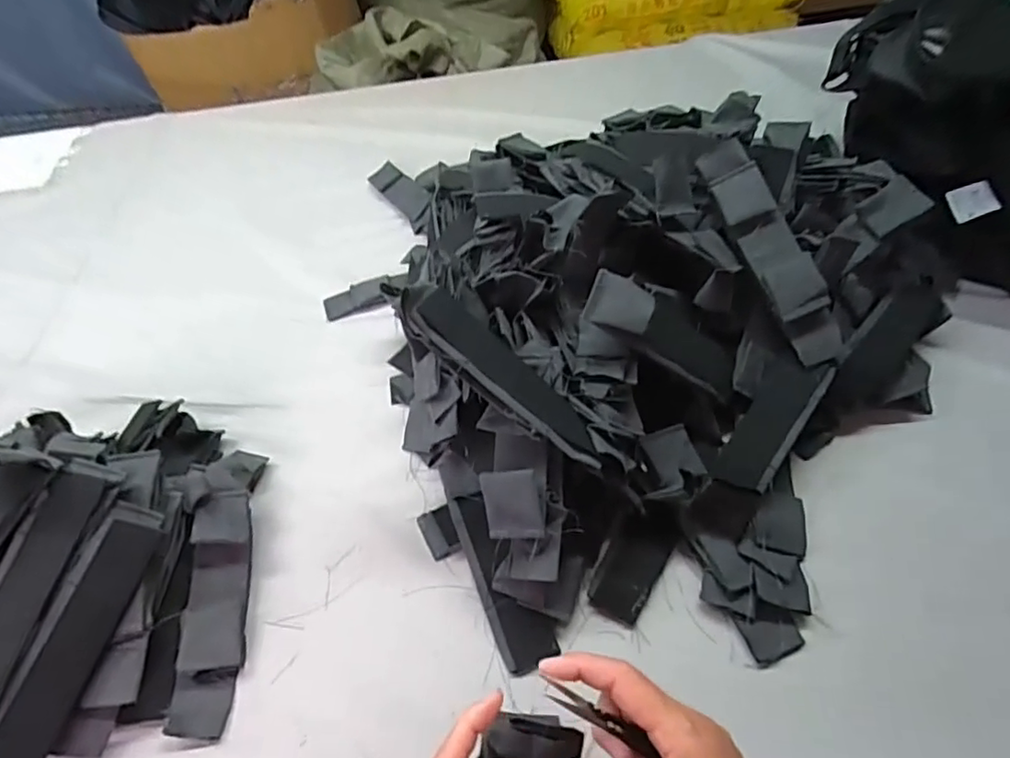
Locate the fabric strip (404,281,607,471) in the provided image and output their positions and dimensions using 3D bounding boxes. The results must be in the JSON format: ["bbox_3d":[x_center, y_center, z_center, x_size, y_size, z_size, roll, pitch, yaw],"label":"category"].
[{"bbox_3d":[0.000,-0.005,0.454,0.183,0.028,0.056,42,60,-3],"label":"fabric strip"}]

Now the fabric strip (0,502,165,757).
[{"bbox_3d":[-0.323,0.194,0.442,0.043,0.013,0.195,28,64,-25],"label":"fabric strip"}]

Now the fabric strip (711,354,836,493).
[{"bbox_3d":[0.239,0.036,0.522,0.051,0.015,0.140,30,75,27],"label":"fabric strip"}]

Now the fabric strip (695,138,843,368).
[{"bbox_3d":[0.246,-0.122,0.541,0.048,0.029,0.223,-22,81,-12],"label":"fabric strip"}]

